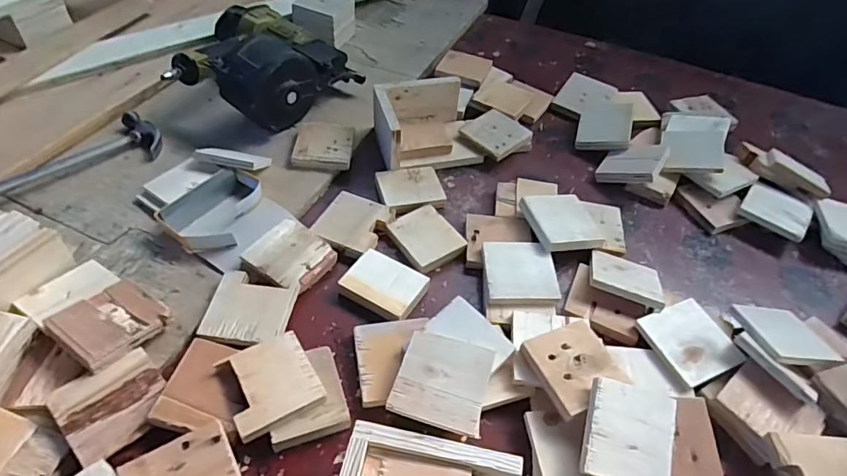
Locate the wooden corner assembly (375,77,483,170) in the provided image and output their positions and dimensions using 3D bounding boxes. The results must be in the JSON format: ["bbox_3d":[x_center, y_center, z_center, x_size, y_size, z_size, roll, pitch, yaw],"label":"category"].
[{"bbox_3d":[0.006,-0.183,0.783,0.154,0.071,0.134,-3,49,-13],"label":"wooden corner assembly"}]

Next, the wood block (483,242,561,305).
[{"bbox_3d":[0.122,0.041,0.633,0.091,0.011,0.090,6,48,-5],"label":"wood block"}]

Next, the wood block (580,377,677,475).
[{"bbox_3d":[0.201,0.191,0.484,0.091,0.009,0.089,17,68,-7],"label":"wood block"}]

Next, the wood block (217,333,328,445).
[{"bbox_3d":[-0.153,0.145,0.502,0.083,0.019,0.087,-20,55,-26],"label":"wood block"}]

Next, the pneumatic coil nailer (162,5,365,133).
[{"bbox_3d":[-0.245,-0.286,0.817,0.236,0.114,0.232,11,48,-1],"label":"pneumatic coil nailer"}]

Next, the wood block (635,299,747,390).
[{"bbox_3d":[0.309,0.122,0.583,0.089,0.019,0.090,-13,52,-21],"label":"wood block"}]

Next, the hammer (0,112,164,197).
[{"bbox_3d":[-0.532,-0.080,0.659,0.095,0.035,0.361,39,53,23],"label":"hammer"}]

